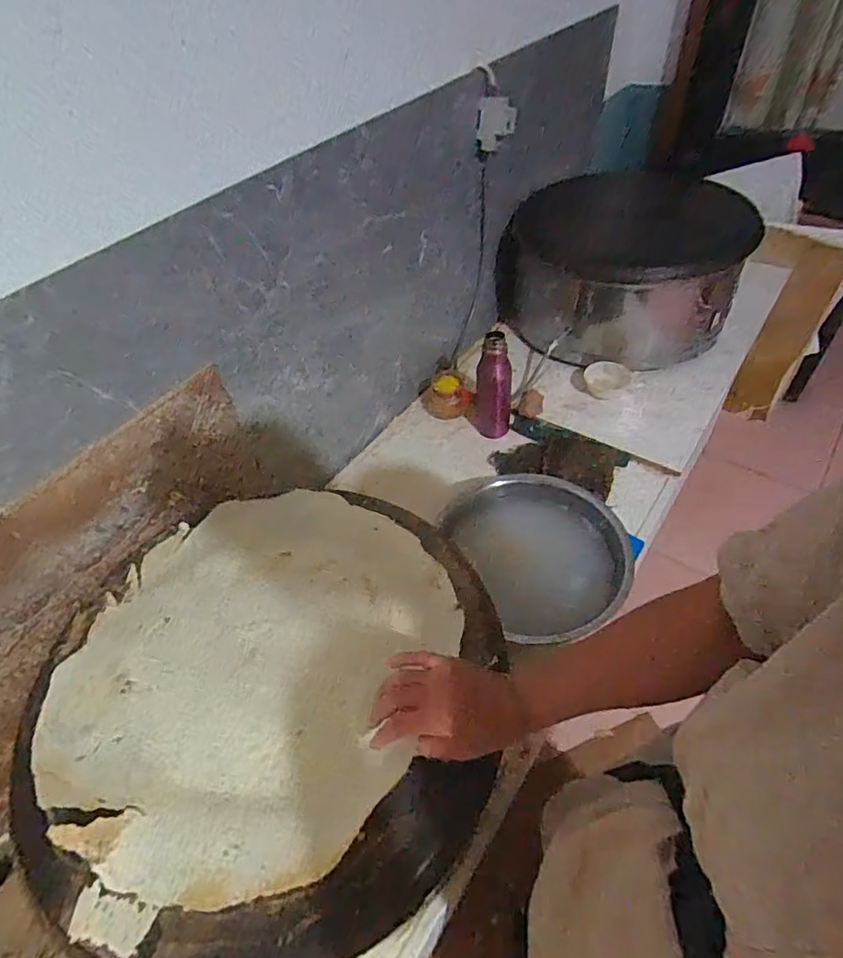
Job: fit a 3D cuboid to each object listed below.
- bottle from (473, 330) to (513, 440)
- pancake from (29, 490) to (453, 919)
[{"bbox_3d":[0.162,-0.216,1.203,0.091,0.253,0.083,2,48,7],"label":"bottle"},{"bbox_3d":[-0.196,0.199,0.620,0.410,0.031,0.433,20,53,21],"label":"pancake"}]

